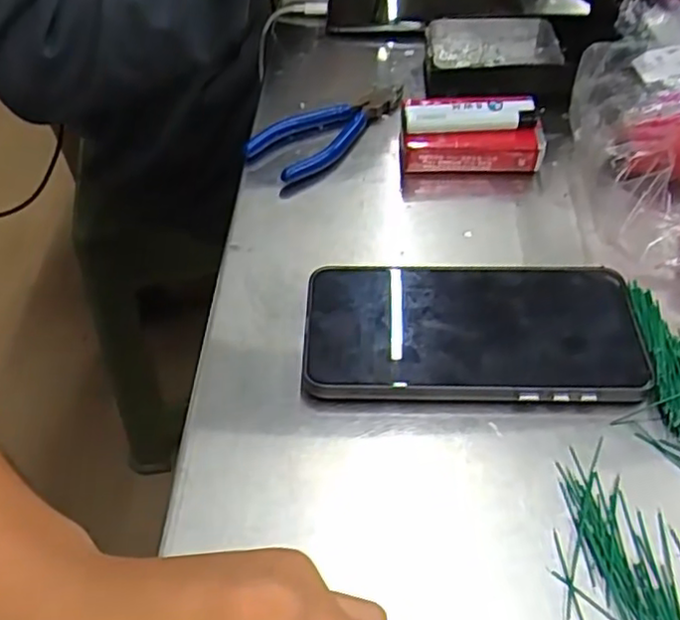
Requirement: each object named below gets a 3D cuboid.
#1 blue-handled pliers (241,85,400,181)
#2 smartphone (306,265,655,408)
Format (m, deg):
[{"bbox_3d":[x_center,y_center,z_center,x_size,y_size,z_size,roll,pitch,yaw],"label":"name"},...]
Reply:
[{"bbox_3d":[-0.003,-0.122,0.447,0.117,0.017,0.044,-33,56,-23],"label":"blue-handled pliers"},{"bbox_3d":[0.065,0.009,0.328,0.161,0.013,0.077,0,50,2],"label":"smartphone"}]

